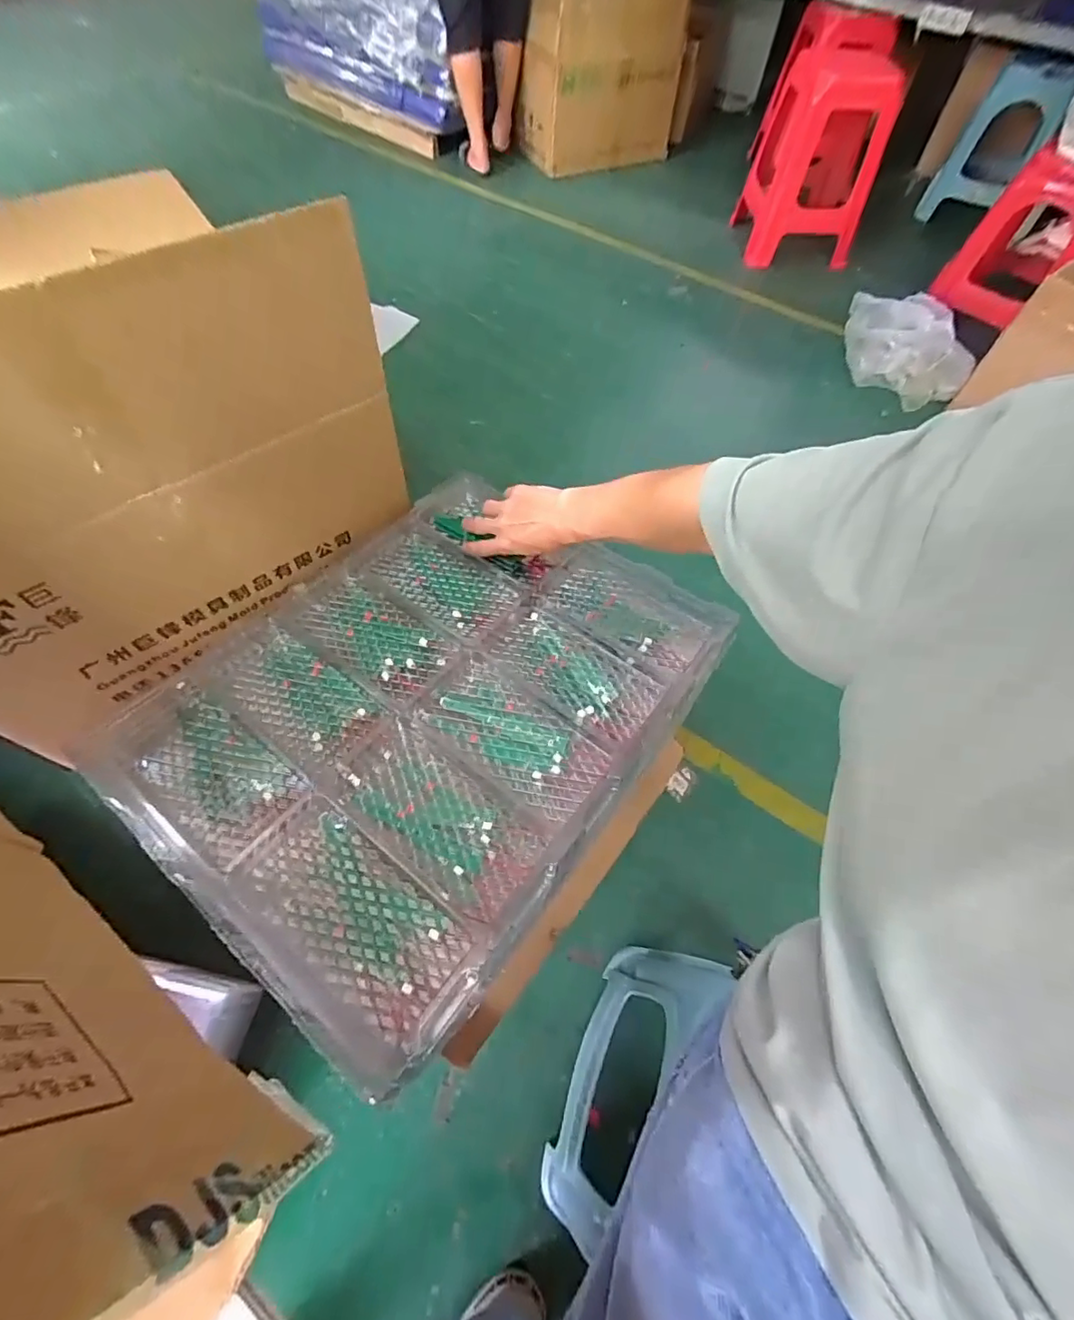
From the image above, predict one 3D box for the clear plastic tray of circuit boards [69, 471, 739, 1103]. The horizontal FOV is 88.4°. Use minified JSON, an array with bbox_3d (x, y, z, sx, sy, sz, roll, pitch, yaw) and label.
[{"bbox_3d":[-0.105,0.027,0.588,0.442,0.041,0.544,35,64,16],"label":"clear plastic tray of circuit boards"}]

